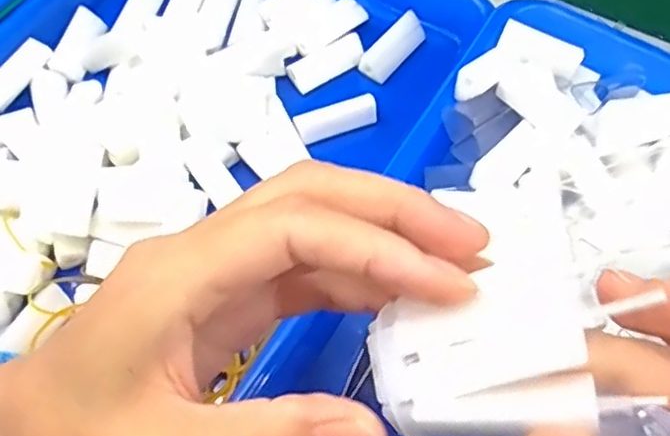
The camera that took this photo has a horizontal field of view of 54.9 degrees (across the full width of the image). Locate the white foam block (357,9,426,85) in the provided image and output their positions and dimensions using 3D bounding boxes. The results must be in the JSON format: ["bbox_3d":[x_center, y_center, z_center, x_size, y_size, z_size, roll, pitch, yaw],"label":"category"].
[{"bbox_3d":[0.035,-0.101,0.385,0.016,0.017,0.047,39,70,17],"label":"white foam block"}]

